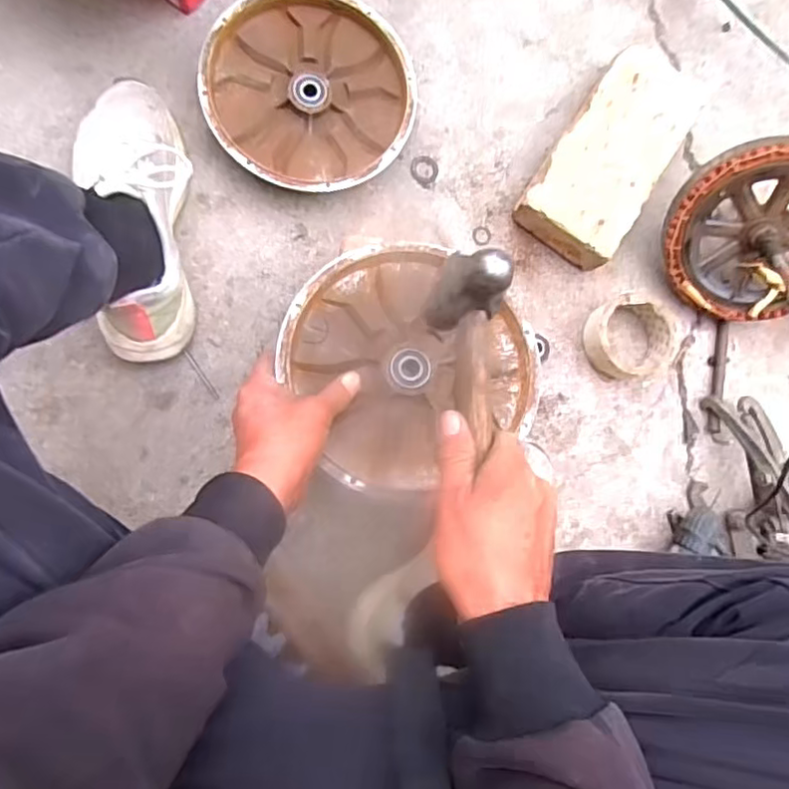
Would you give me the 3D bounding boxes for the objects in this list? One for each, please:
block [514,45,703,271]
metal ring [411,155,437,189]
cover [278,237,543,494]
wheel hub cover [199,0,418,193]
[{"bbox_3d":[0.244,-0.270,0.713,0.119,0.054,0.249,35,81,-5],"label":"block"},{"bbox_3d":[0.033,-0.249,0.703,0.032,0.004,0.032,1,86,-9],"label":"metal ring"},{"bbox_3d":[0.009,-0.029,0.530,0.195,0.042,0.193,-36,92,-10],"label":"cover"},{"bbox_3d":[-0.088,-0.314,0.662,0.206,0.047,0.214,-19,90,-10],"label":"wheel hub cover"}]

